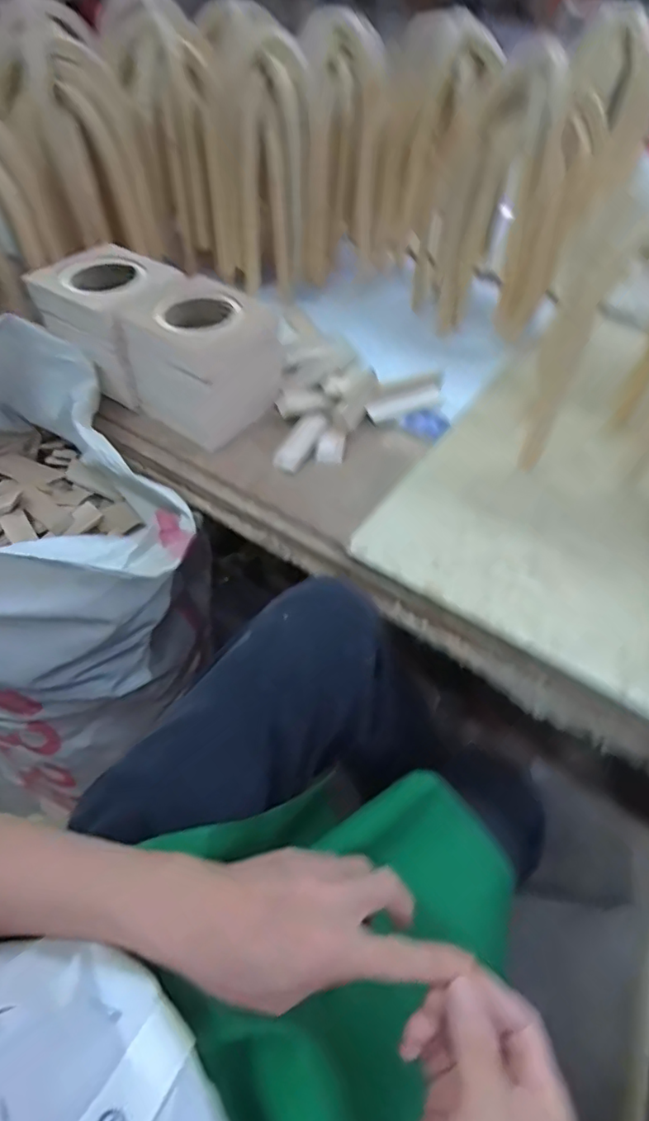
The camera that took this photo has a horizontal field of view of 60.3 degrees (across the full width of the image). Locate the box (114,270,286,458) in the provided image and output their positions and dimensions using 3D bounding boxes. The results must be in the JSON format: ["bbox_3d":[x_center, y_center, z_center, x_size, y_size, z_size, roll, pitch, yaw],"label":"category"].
[{"bbox_3d":[-0.134,-0.229,0.640,0.122,0.116,0.133,34,59,24],"label":"box"}]

